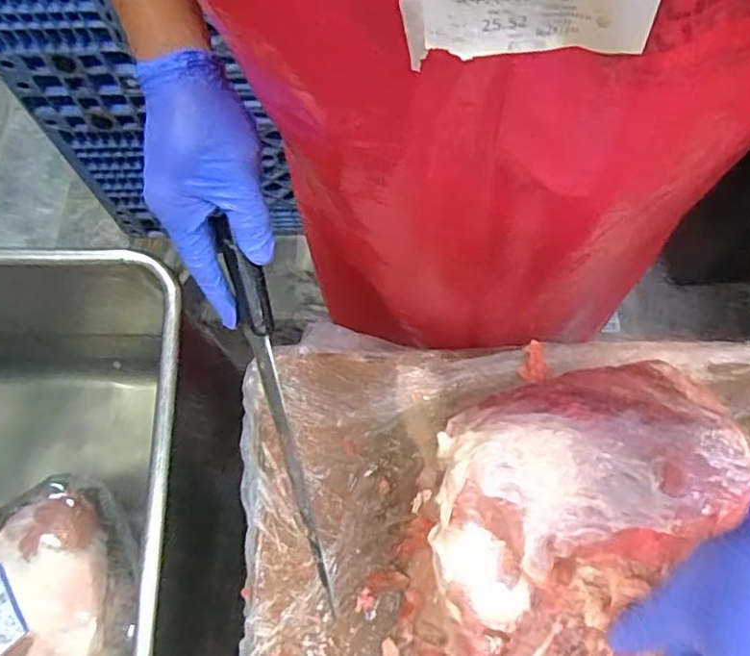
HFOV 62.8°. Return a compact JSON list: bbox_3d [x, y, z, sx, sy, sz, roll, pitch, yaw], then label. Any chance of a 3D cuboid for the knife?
[{"bbox_3d":[-0.066,0.058,0.430,0.025,0.021,0.270,-14,95,-4],"label":"knife"}]

